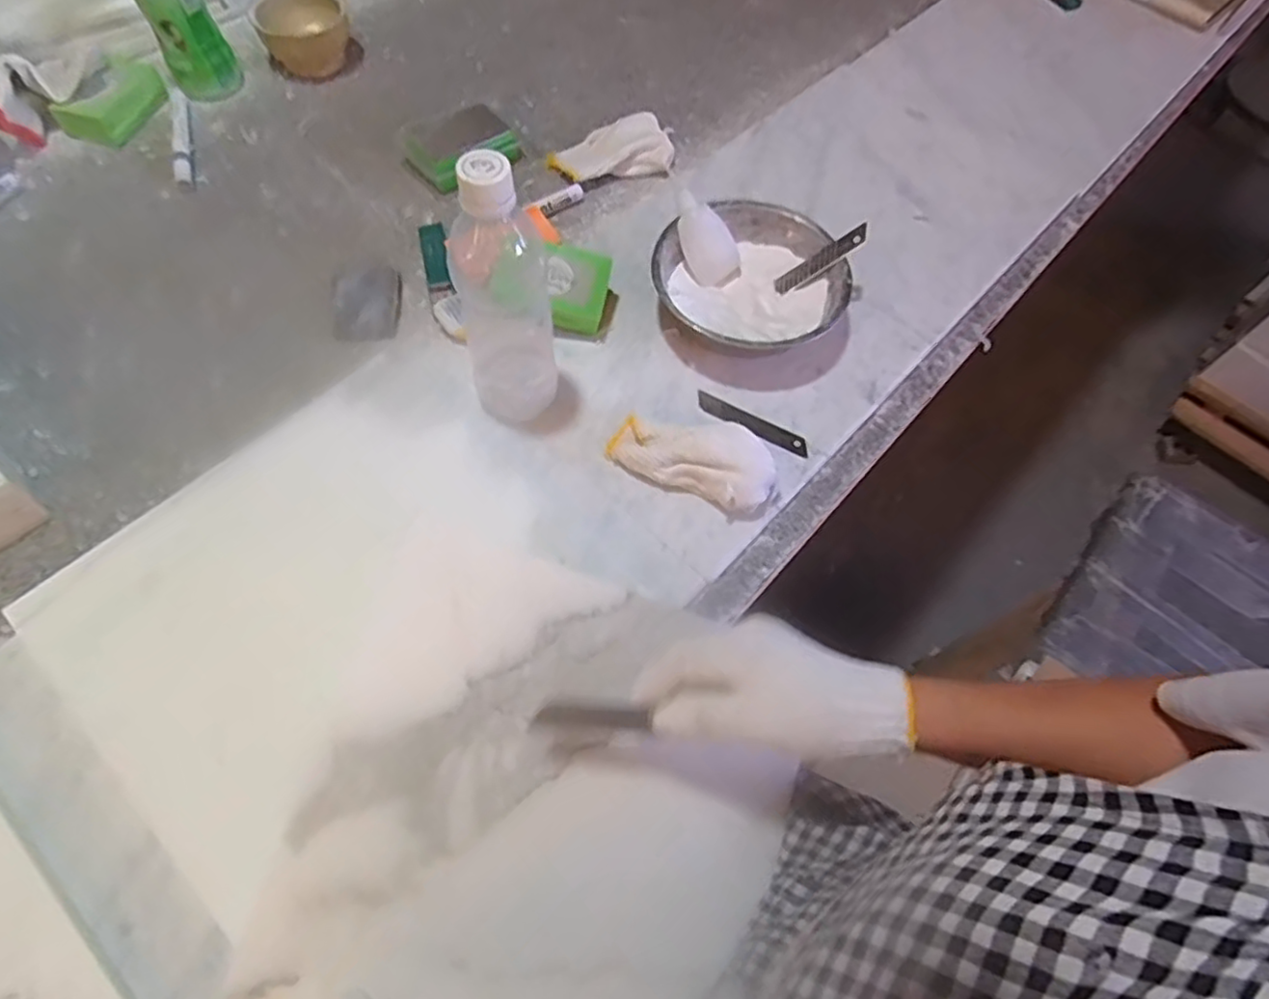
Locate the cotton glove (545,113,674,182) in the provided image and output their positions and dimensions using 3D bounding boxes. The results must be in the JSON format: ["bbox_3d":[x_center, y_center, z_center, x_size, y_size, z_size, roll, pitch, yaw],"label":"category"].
[{"bbox_3d":[-0.022,-0.354,0.689,0.126,0.026,0.066,-14,64,-11],"label":"cotton glove"}]

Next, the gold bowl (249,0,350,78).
[{"bbox_3d":[-0.353,-0.507,0.729,0.076,0.052,0.079,8,62,0],"label":"gold bowl"}]

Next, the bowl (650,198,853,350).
[{"bbox_3d":[0.098,-0.183,0.582,0.158,0.044,0.153,2,62,-3],"label":"bowl"}]

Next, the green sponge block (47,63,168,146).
[{"bbox_3d":[-0.520,-0.400,0.677,0.063,0.029,0.098,25,64,9],"label":"green sponge block"}]

